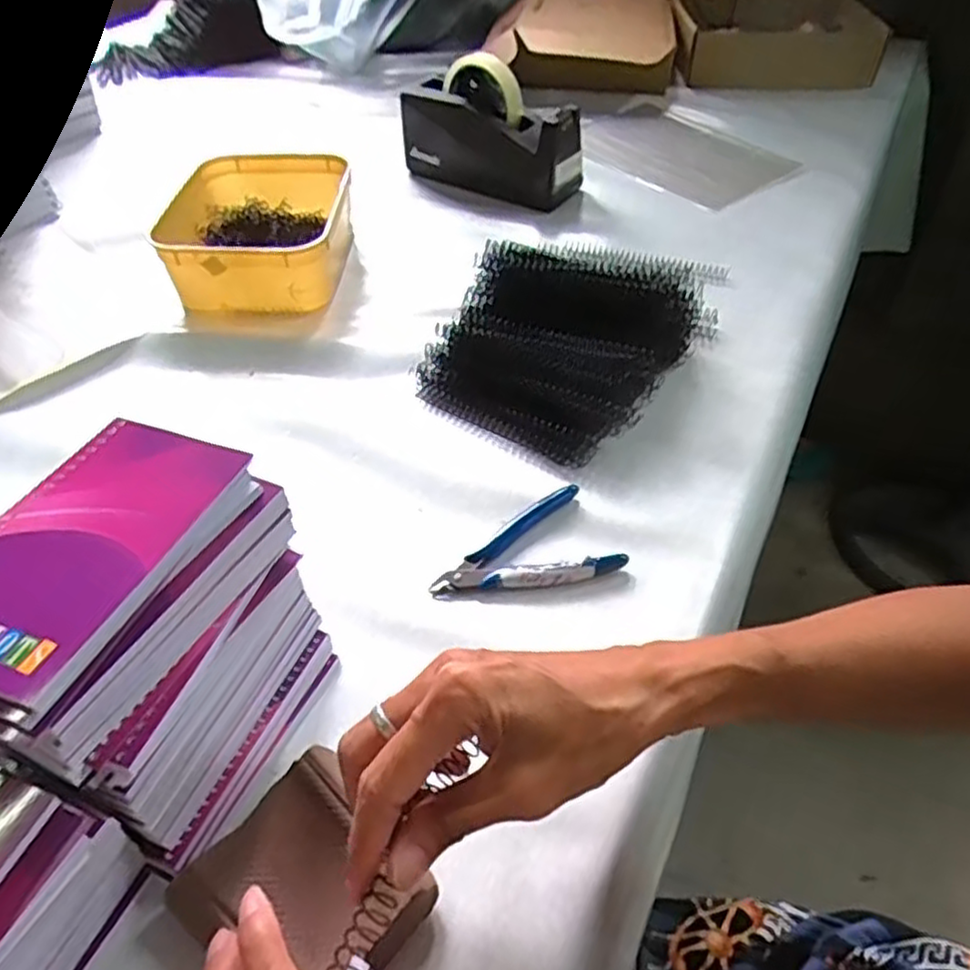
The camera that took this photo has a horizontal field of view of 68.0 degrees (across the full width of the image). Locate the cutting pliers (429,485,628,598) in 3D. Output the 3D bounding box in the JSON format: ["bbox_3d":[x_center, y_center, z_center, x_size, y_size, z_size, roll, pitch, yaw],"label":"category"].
[{"bbox_3d":[0.022,0.043,0.447,0.114,0.013,0.068,-19,48,-16],"label":"cutting pliers"}]

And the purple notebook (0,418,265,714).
[{"bbox_3d":[-0.161,0.024,0.292,0.082,0.012,0.128,16,48,16],"label":"purple notebook"}]

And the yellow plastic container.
[{"bbox_3d":[-0.212,-0.244,0.691,0.155,0.062,0.196,-2,46,-1],"label":"yellow plastic container"}]

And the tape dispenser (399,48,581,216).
[{"bbox_3d":[0.005,-0.390,0.791,0.206,0.114,0.057,25,51,23],"label":"tape dispenser"}]

